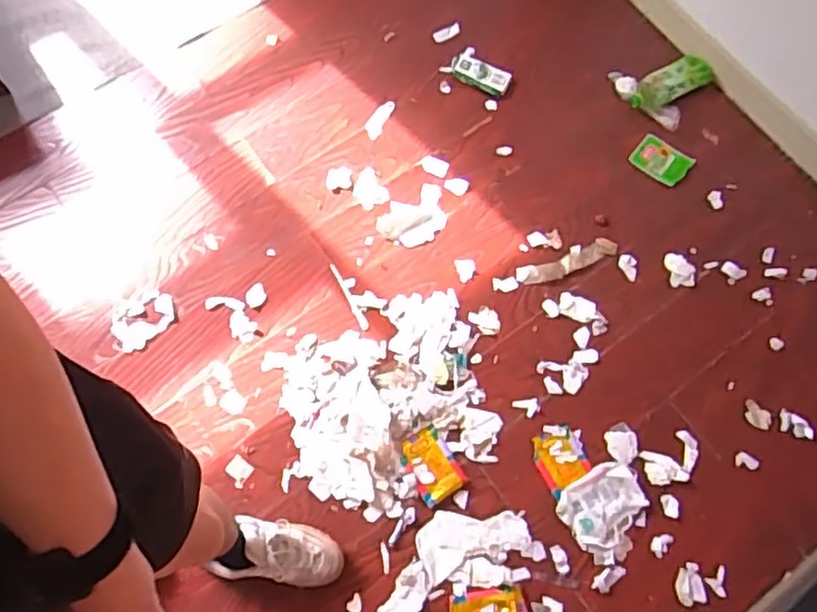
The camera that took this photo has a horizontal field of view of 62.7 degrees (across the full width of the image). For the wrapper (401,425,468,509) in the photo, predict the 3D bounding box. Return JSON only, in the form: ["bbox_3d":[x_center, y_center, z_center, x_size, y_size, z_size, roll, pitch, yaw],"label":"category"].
[{"bbox_3d":[0.042,0.307,1.284,0.088,0.011,0.129,-31,73,-12],"label":"wrapper"}]

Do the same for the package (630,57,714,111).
[{"bbox_3d":[0.582,-0.495,1.495,0.176,0.013,0.073,-27,96,6],"label":"package"}]

